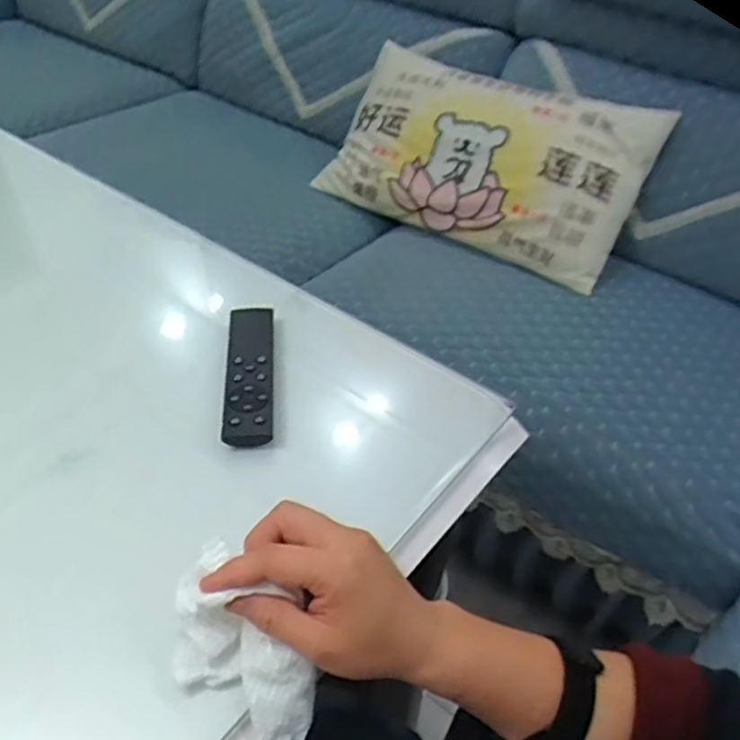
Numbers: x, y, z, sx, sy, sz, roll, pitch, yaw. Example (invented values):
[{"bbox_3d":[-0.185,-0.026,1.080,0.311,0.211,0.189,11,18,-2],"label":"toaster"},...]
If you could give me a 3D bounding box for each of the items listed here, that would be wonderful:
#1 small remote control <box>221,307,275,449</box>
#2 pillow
[{"bbox_3d":[-0.097,-0.002,0.554,0.037,0.012,0.154,-2,44,-6],"label":"small remote control"},{"bbox_3d":[0.203,-0.399,1.281,0.593,0.120,0.345,22,88,17],"label":"pillow"}]

